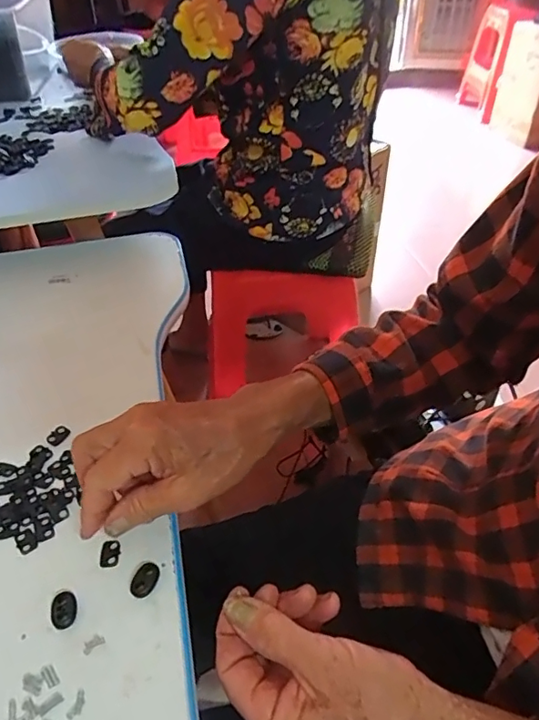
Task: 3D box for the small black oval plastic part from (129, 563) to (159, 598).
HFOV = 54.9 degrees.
[{"bbox_3d":[-0.080,0.140,0.331,0.016,0.004,0.022,19,47,21],"label":"small black oval plastic part"}]

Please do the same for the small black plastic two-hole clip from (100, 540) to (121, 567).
[{"bbox_3d":[-0.106,0.128,0.345,0.013,0.004,0.017,-8,43,-6],"label":"small black plastic two-hole clip"}]

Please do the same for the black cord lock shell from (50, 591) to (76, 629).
[{"bbox_3d":[-0.126,0.153,0.319,0.016,0.004,0.022,-19,45,-17],"label":"black cord lock shell"}]

